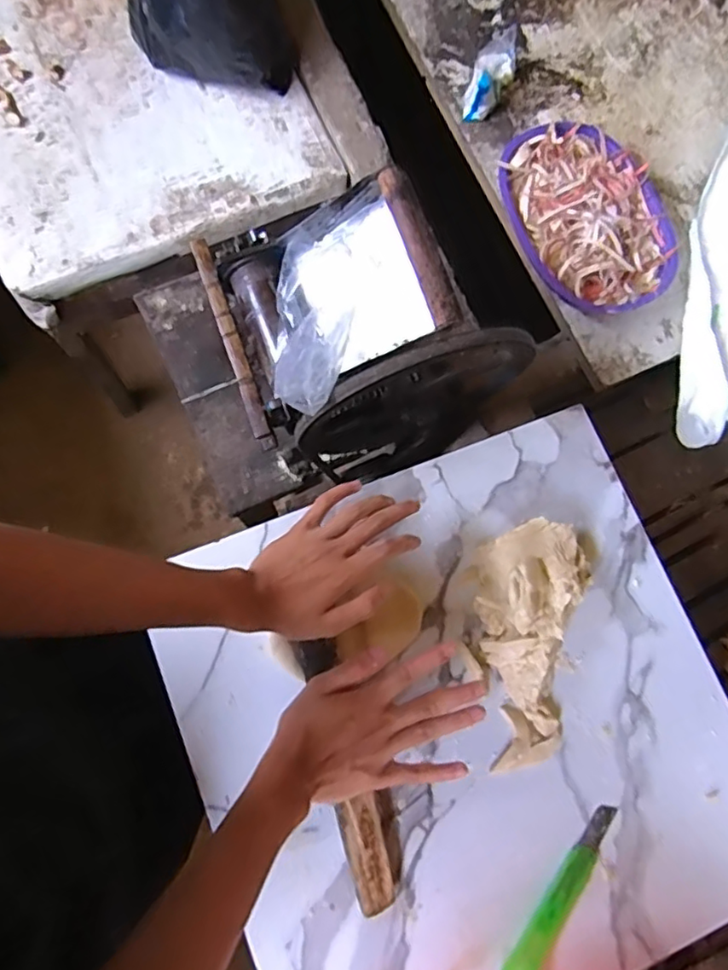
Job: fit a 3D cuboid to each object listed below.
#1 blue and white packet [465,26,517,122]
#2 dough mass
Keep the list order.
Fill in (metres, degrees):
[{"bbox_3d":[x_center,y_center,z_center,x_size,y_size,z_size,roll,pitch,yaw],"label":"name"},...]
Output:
[{"bbox_3d":[0.202,-0.652,0.943,0.060,0.062,0.153,24,90,5],"label":"blue and white packet"},{"bbox_3d":[0.153,0.145,0.565,0.110,0.049,0.233,14,76,-2],"label":"dough mass"}]

